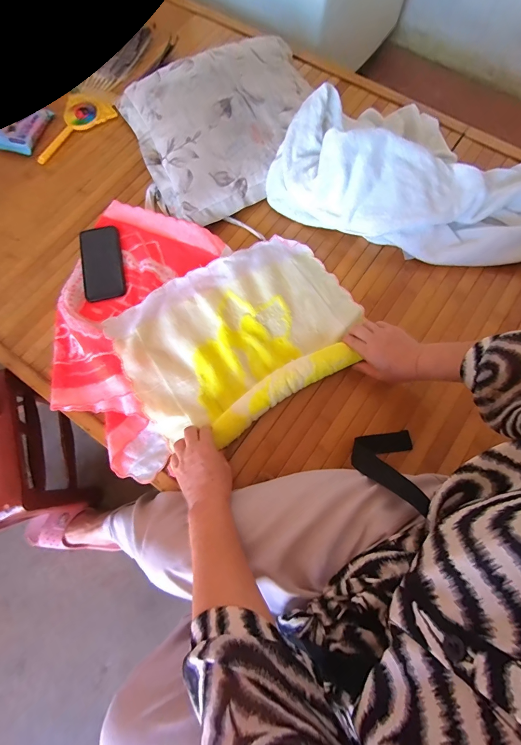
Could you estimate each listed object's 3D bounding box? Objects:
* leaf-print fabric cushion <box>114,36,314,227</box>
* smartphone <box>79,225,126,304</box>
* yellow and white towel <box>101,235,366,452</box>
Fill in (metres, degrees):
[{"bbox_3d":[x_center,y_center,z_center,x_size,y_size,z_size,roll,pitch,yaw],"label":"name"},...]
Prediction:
[{"bbox_3d":[-0.064,-0.518,0.664,0.375,0.099,0.350,0,75,1],"label":"leaf-print fabric cushion"},{"bbox_3d":[-0.308,-0.216,0.622,0.076,0.008,0.159,-14,73,-6],"label":"smartphone"},{"bbox_3d":[-0.032,-0.074,0.569,0.407,0.051,0.294,-32,77,-7],"label":"yellow and white towel"}]

